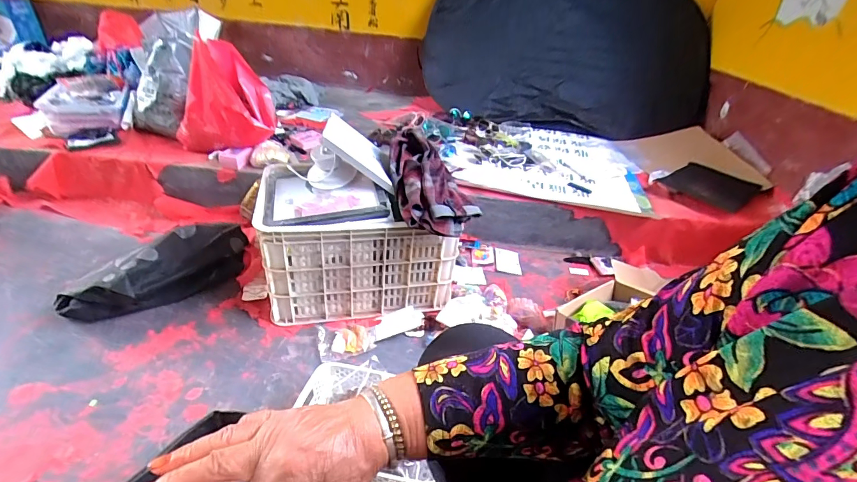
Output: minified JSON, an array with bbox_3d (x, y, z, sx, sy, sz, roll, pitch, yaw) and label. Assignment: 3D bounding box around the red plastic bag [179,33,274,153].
[{"bbox_3d":[-0.712,-0.467,1.371,0.329,0.356,0.222,-10,39,-22],"label":"red plastic bag"}]

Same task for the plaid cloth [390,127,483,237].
[{"bbox_3d":[-0.003,-0.160,1.010,0.178,0.078,0.347,-5,49,-16],"label":"plaid cloth"}]

